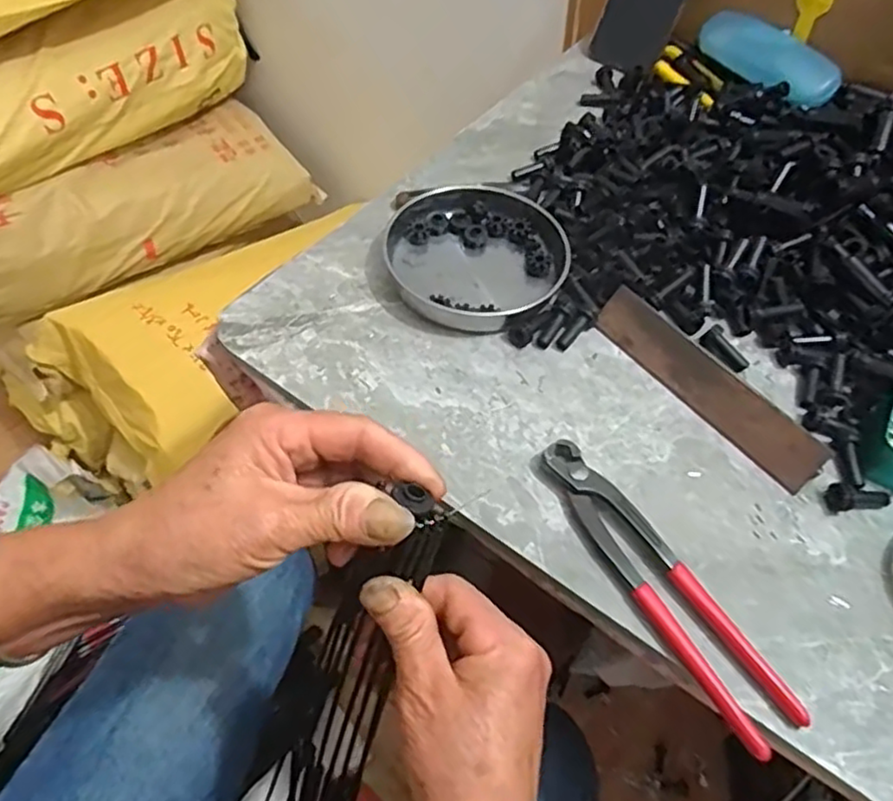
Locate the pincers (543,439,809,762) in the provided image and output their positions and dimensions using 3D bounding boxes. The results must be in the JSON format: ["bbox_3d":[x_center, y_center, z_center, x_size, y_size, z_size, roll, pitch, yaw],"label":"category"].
[{"bbox_3d":[0.122,0.104,0.396,0.038,0.021,0.195,-26,61,-20],"label":"pincers"}]

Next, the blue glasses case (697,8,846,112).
[{"bbox_3d":[0.322,-0.342,0.682,0.043,0.037,0.154,-26,61,-20],"label":"blue glasses case"}]

